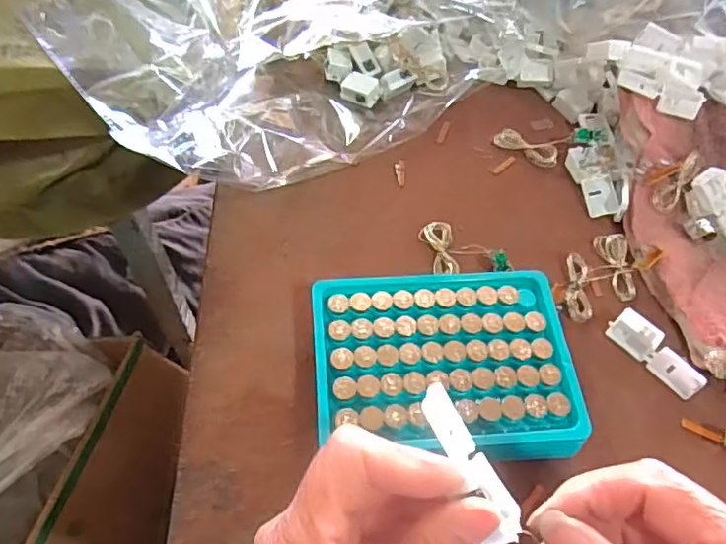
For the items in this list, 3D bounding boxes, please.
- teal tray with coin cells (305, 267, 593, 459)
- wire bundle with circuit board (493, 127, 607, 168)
[{"bbox_3d":[0.040,0.051,0.314,0.131,0.040,0.096,-2,58,-5],"label":"teal tray with coin cells"},{"bbox_3d":[0.132,-0.089,0.414,0.074,0.014,0.029,2,63,19],"label":"wire bundle with circuit board"}]

